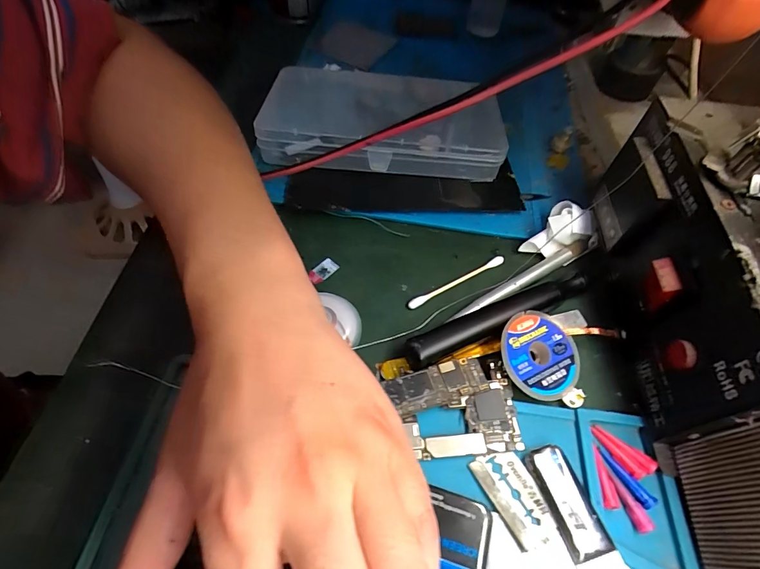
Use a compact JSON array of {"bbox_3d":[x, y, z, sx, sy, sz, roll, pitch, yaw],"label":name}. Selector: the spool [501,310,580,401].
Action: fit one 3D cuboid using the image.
[{"bbox_3d":[0.083,0.037,0.211,0.044,0.009,0.044,5,68,-13],"label":"spool"}]

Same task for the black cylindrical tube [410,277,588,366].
[{"bbox_3d":[0.067,0.018,0.220,0.116,0.012,0.016,-20,59,-16],"label":"black cylindrical tube"}]

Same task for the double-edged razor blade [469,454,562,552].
[{"bbox_3d":[0.060,0.095,0.177,0.022,0.004,0.041,-21,59,-17],"label":"double-edged razor blade"}]

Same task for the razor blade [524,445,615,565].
[{"bbox_3d":[0.082,0.094,0.174,0.019,0.006,0.044,-13,57,-12],"label":"razor blade"}]

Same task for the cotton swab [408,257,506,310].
[{"bbox_3d":[0.047,-0.002,0.242,0.071,0.004,0.005,-25,60,-19],"label":"cotton swab"}]

